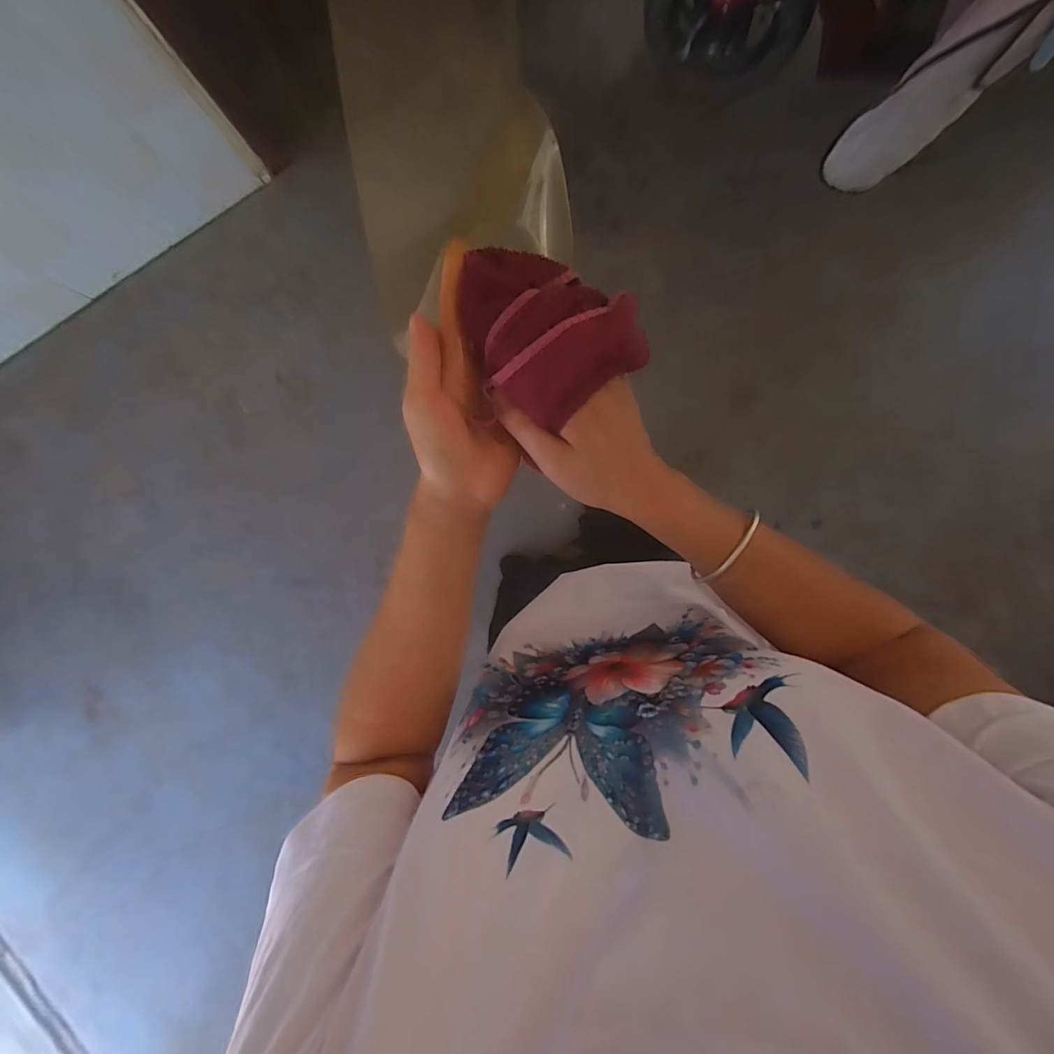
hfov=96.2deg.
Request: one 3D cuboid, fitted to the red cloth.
[{"bbox_3d":[0.017,-0.126,0.305,0.117,0.055,0.115,-9,92,1],"label":"red cloth"}]

